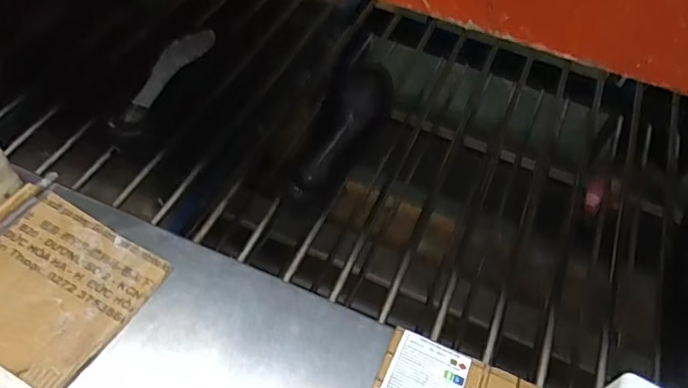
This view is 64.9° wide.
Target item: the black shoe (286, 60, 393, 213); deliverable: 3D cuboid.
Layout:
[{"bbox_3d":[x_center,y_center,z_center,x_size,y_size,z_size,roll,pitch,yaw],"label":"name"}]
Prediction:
[{"bbox_3d":[0.003,-0.085,0.782,0.094,0.072,0.263,16,52,8],"label":"black shoe"}]

